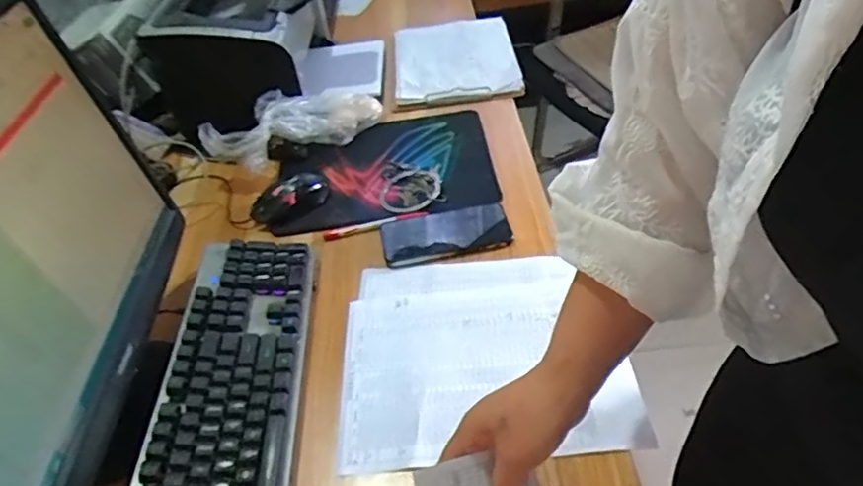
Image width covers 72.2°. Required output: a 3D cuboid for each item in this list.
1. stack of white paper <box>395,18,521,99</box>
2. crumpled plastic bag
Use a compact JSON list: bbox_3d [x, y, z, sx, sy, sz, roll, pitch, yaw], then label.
[{"bbox_3d":[0.041,-0.355,1.095,0.218,0.015,0.303,-6,43,2],"label":"stack of white paper"},{"bbox_3d":[-0.204,-0.186,0.913,0.109,0.086,0.271,30,55,33],"label":"crumpled plastic bag"}]

